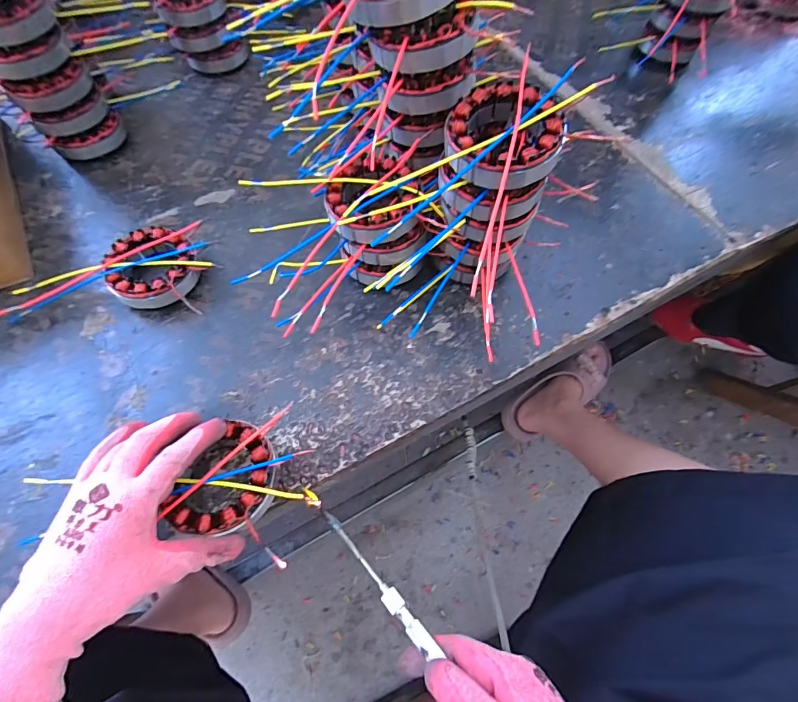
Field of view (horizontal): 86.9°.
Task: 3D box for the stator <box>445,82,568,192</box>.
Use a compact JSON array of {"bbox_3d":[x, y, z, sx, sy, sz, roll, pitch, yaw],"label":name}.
[{"bbox_3d":[0.075,-0.159,0.316,0.087,0.038,0.085,0,64,-1],"label":"stator"}]

